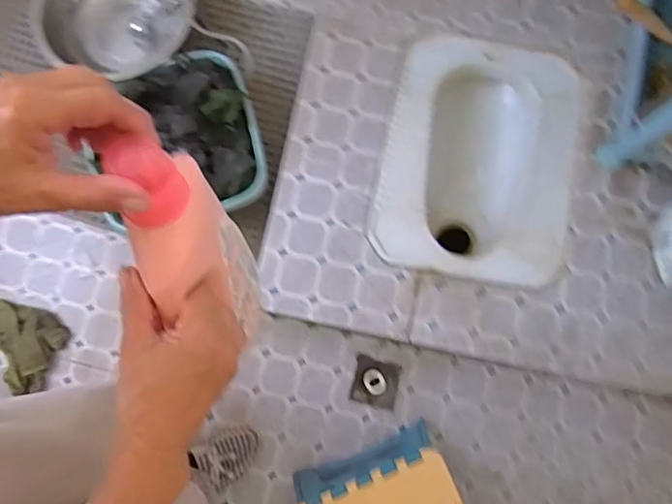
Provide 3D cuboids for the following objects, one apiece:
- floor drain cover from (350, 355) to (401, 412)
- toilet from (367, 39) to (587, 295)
[{"bbox_3d":[0.079,0.264,1.124,0.085,0.014,0.089,13,80,2],"label":"floor drain cover"},{"bbox_3d":[0.285,-0.180,1.148,0.372,0.119,0.492,12,80,2],"label":"toilet"}]

